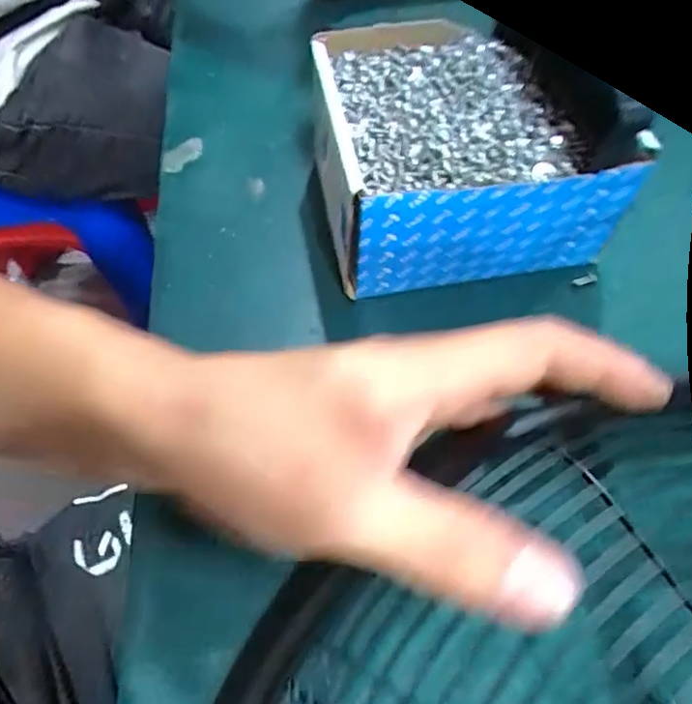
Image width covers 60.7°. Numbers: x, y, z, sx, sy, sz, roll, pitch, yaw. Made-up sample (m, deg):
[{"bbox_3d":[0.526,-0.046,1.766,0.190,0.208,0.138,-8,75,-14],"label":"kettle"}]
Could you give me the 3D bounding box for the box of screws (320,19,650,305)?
[{"bbox_3d":[0.052,-0.096,0.285,0.127,0.064,0.104,-8,61,-3],"label":"box of screws"}]

